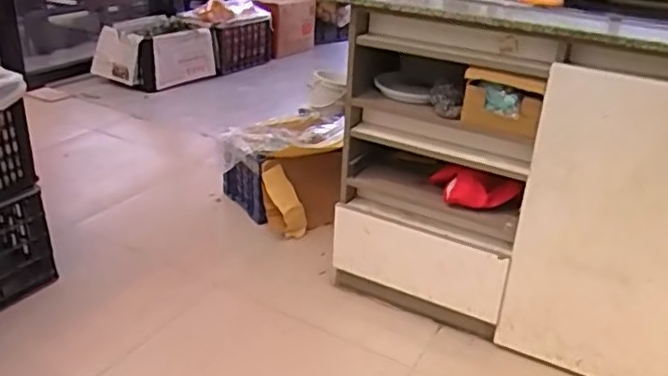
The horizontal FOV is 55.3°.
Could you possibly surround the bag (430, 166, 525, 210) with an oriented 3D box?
[{"bbox_3d":[0.320,0.003,1.468,0.219,0.081,0.050,18,30,27],"label":"bag"}]

